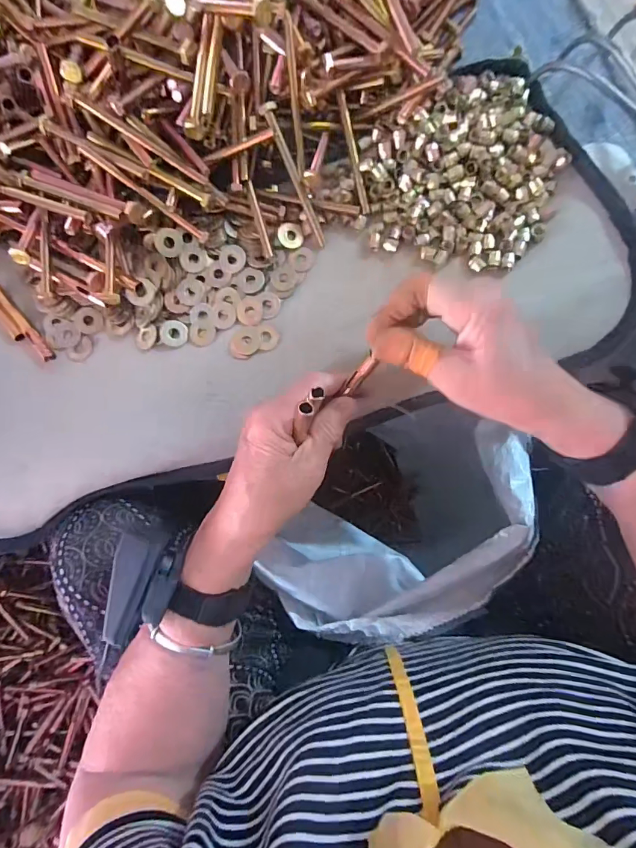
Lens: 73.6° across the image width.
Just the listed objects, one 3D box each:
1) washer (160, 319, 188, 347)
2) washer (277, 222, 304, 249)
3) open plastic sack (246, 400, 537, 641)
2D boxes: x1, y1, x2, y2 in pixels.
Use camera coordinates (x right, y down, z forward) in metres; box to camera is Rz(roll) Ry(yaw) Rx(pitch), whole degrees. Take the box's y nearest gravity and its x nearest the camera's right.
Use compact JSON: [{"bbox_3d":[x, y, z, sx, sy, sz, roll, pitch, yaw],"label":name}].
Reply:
[{"bbox_3d":[-0.117,-0.073,0.343,0.021,0.005,0.021,-1,82,6],"label":"washer"},{"bbox_3d":[-0.022,-0.155,0.348,0.020,0.006,0.020,9,84,7],"label":"washer"},{"bbox_3d":[0.106,0.102,0.560,0.240,0.395,0.265,22,85,8],"label":"open plastic sack"}]

